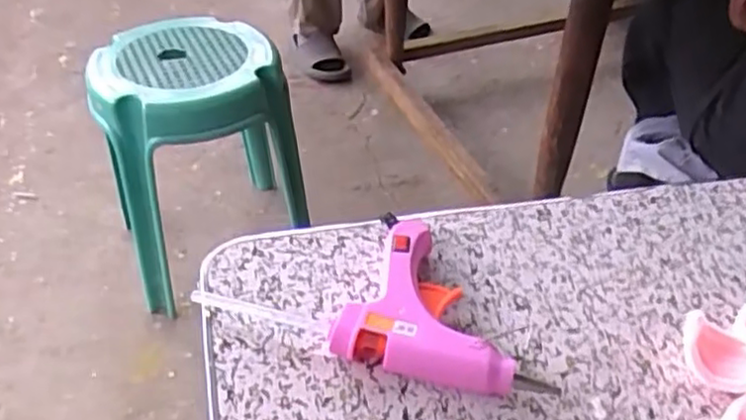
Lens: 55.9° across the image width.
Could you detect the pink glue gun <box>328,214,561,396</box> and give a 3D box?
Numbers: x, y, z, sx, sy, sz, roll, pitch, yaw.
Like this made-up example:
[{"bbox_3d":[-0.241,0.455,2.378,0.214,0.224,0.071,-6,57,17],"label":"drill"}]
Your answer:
[{"bbox_3d":[0.048,0.055,0.412,0.116,0.028,0.104,13,42,12],"label":"pink glue gun"}]

